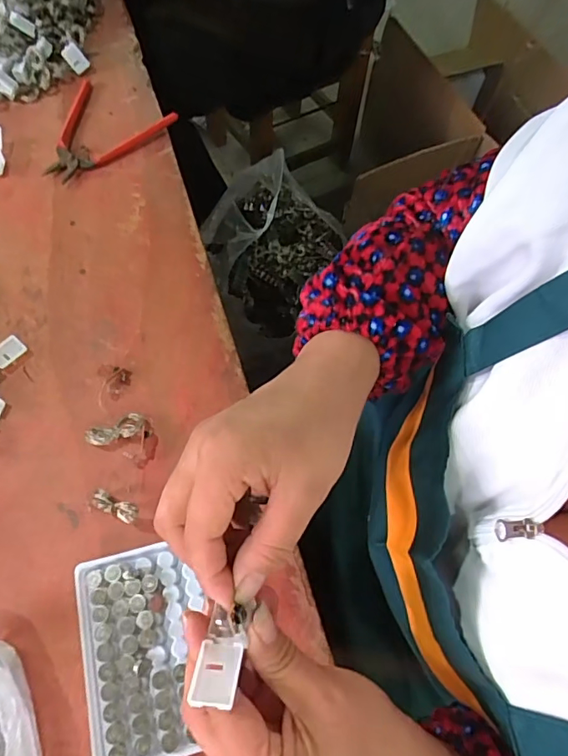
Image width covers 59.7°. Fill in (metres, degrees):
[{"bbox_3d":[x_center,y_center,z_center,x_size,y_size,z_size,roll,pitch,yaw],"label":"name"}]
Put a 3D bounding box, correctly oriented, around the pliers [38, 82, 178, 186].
[{"bbox_3d":[-0.206,-0.264,0.539,0.126,0.012,0.132,28,69,15],"label":"pliers"}]

